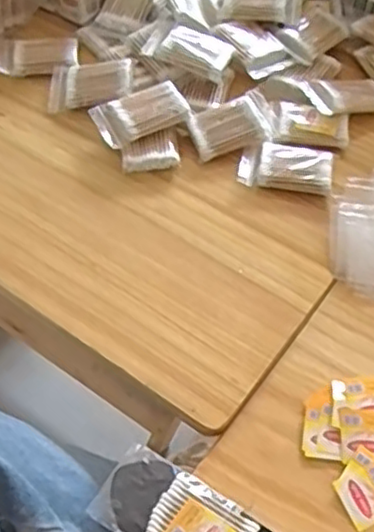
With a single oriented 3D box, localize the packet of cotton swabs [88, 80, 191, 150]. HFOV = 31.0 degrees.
[{"bbox_3d":[-0.049,-0.161,0.703,0.093,0.013,0.060,-24,66,-7],"label":"packet of cotton swabs"}]

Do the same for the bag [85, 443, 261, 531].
[{"bbox_3d":[-0.009,0.184,0.495,0.115,0.005,0.063,27,59,18],"label":"bag"}]

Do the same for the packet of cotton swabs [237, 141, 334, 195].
[{"bbox_3d":[0.101,-0.103,0.685,0.092,0.012,0.057,8,55,6],"label":"packet of cotton swabs"}]

